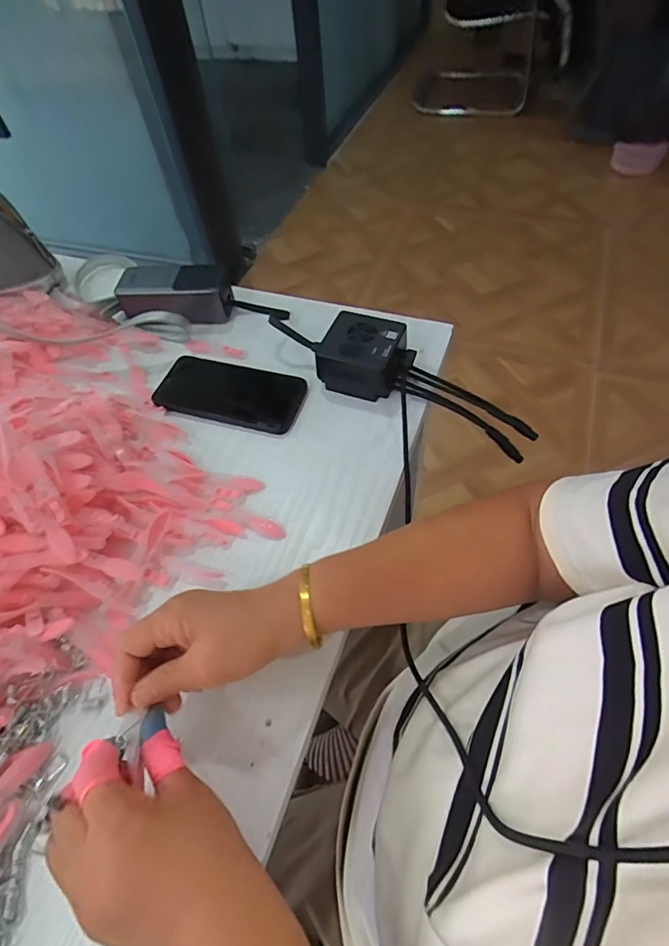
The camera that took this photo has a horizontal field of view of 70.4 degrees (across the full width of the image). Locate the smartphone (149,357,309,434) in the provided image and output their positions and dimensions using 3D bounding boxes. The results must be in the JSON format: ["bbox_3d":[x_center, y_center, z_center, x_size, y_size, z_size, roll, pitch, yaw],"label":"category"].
[{"bbox_3d":[-0.111,-0.089,0.508,0.154,0.013,0.076,12,59,11],"label":"smartphone"}]

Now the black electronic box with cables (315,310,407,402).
[{"bbox_3d":[0.028,-0.125,0.496,0.081,0.049,0.073,14,59,12],"label":"black electronic box with cables"}]

